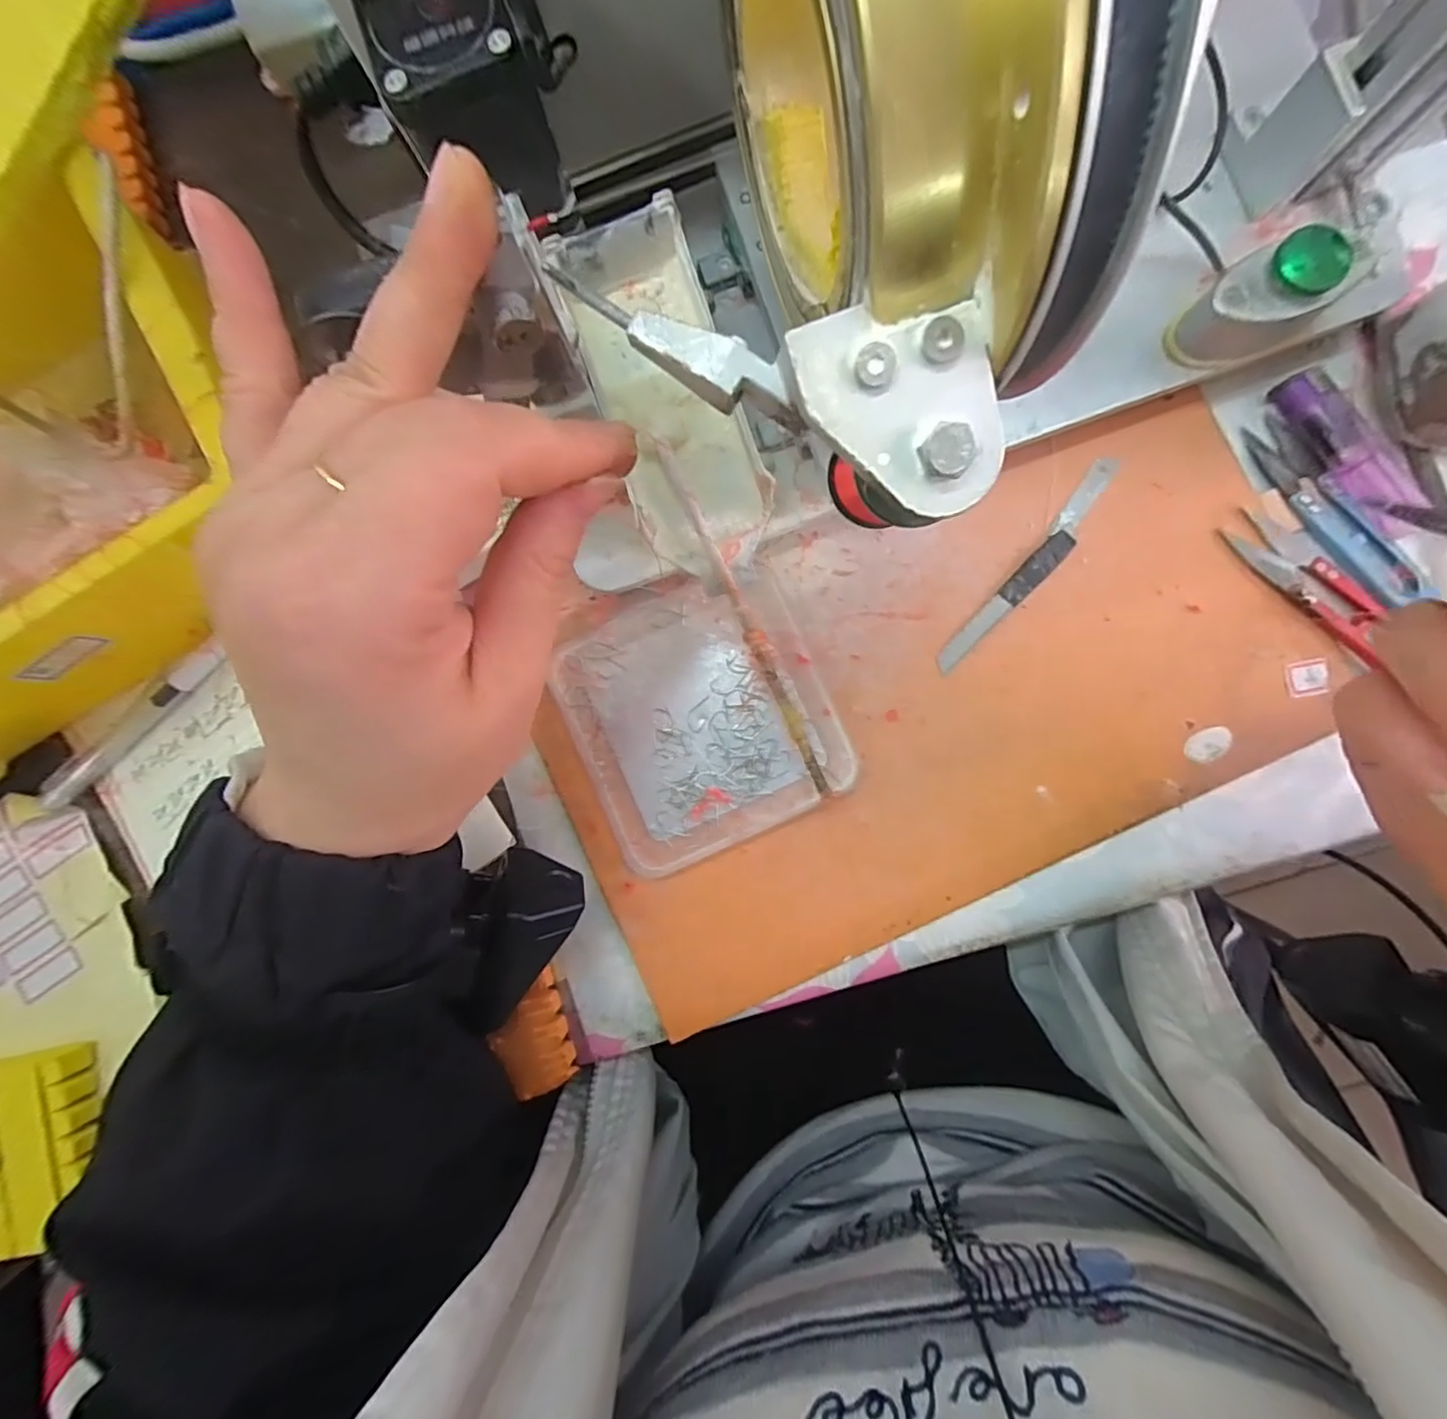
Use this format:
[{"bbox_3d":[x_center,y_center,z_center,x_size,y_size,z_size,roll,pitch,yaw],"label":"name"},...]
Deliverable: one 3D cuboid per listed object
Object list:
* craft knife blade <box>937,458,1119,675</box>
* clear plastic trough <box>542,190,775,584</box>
[{"bbox_3d":[0.131,-0.060,0.257,0.014,0.004,0.111,39,91,5],"label":"craft knife blade"},{"bbox_3d":[-0.020,-0.118,0.235,0.054,0.032,0.128,-21,86,3],"label":"clear plastic trough"}]

